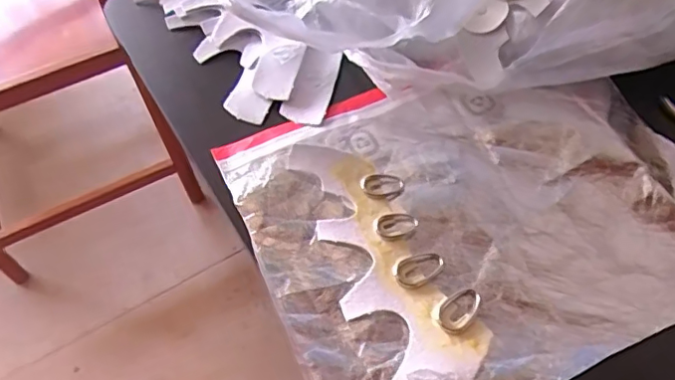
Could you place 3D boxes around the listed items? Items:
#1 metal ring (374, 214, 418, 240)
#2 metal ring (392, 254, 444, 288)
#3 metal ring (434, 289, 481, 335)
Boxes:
[{"bbox_3d":[0.038,0.023,0.368,0.026,0.005,0.019,-20,56,-10],"label":"metal ring"},{"bbox_3d":[0.050,0.048,0.350,0.033,0.004,0.019,-27,57,-15],"label":"metal ring"},{"bbox_3d":[0.072,0.070,0.332,0.032,0.004,0.021,-35,60,-19],"label":"metal ring"}]

